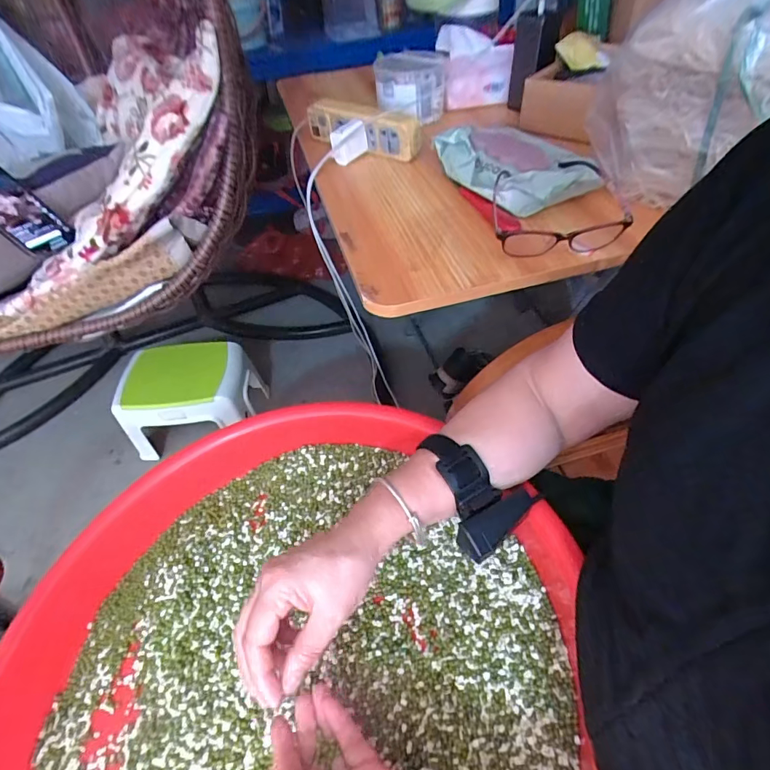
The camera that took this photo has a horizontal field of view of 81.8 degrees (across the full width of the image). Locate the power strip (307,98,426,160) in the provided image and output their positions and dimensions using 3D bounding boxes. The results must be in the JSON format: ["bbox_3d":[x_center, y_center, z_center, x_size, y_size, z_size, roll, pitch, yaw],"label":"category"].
[{"bbox_3d":[-0.038,-0.392,0.675,0.203,0.060,0.054,35,60,30],"label":"power strip"}]

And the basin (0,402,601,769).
[{"bbox_3d":[-0.096,0.243,0.380,0.494,0.105,0.484,-2,49,2],"label":"basin"}]

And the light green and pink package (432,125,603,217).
[{"bbox_3d":[0.166,-0.284,0.564,0.141,0.041,0.183,-22,51,-15],"label":"light green and pink package"}]

